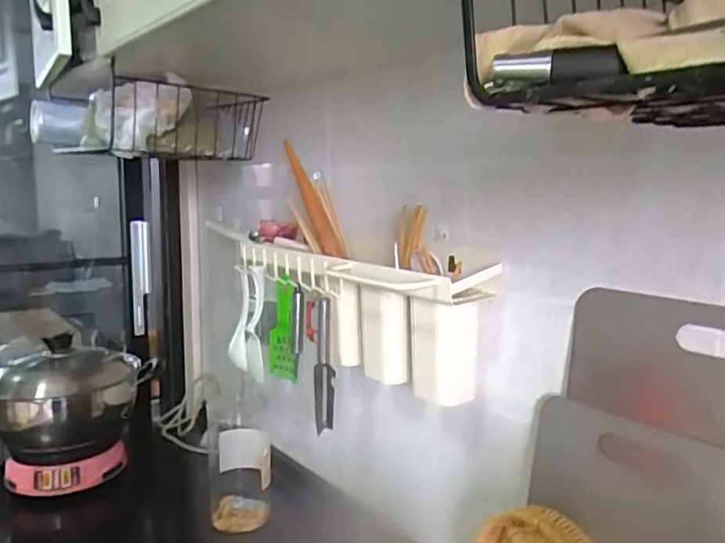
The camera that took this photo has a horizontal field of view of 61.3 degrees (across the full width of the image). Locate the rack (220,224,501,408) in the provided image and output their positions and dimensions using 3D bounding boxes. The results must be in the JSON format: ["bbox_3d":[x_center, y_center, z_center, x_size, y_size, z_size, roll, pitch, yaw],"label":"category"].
[{"bbox_3d":[-0.054,-0.005,0.866,0.093,0.058,0.531,-9,13,-42],"label":"rack"}]

